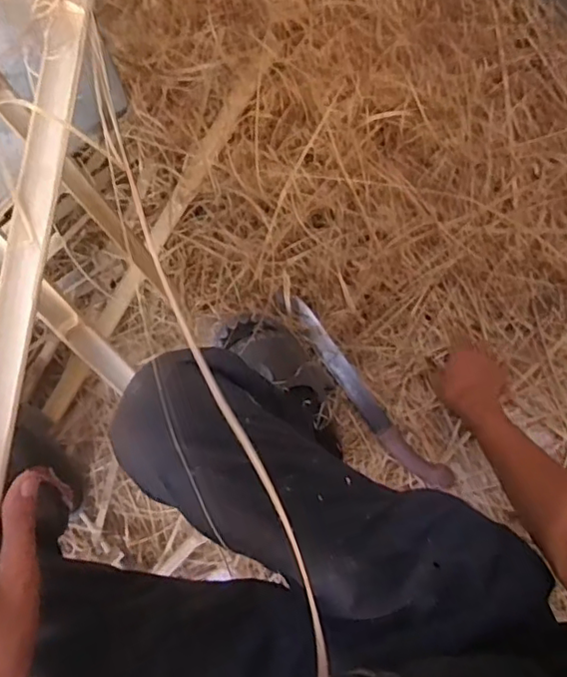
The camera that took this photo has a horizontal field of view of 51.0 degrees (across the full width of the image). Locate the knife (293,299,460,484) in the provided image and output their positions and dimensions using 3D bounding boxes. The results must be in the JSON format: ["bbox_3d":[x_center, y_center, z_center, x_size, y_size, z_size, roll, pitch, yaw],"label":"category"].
[{"bbox_3d":[0.130,0.095,0.957,0.051,0.025,0.370,-40,82,-9],"label":"knife"}]

